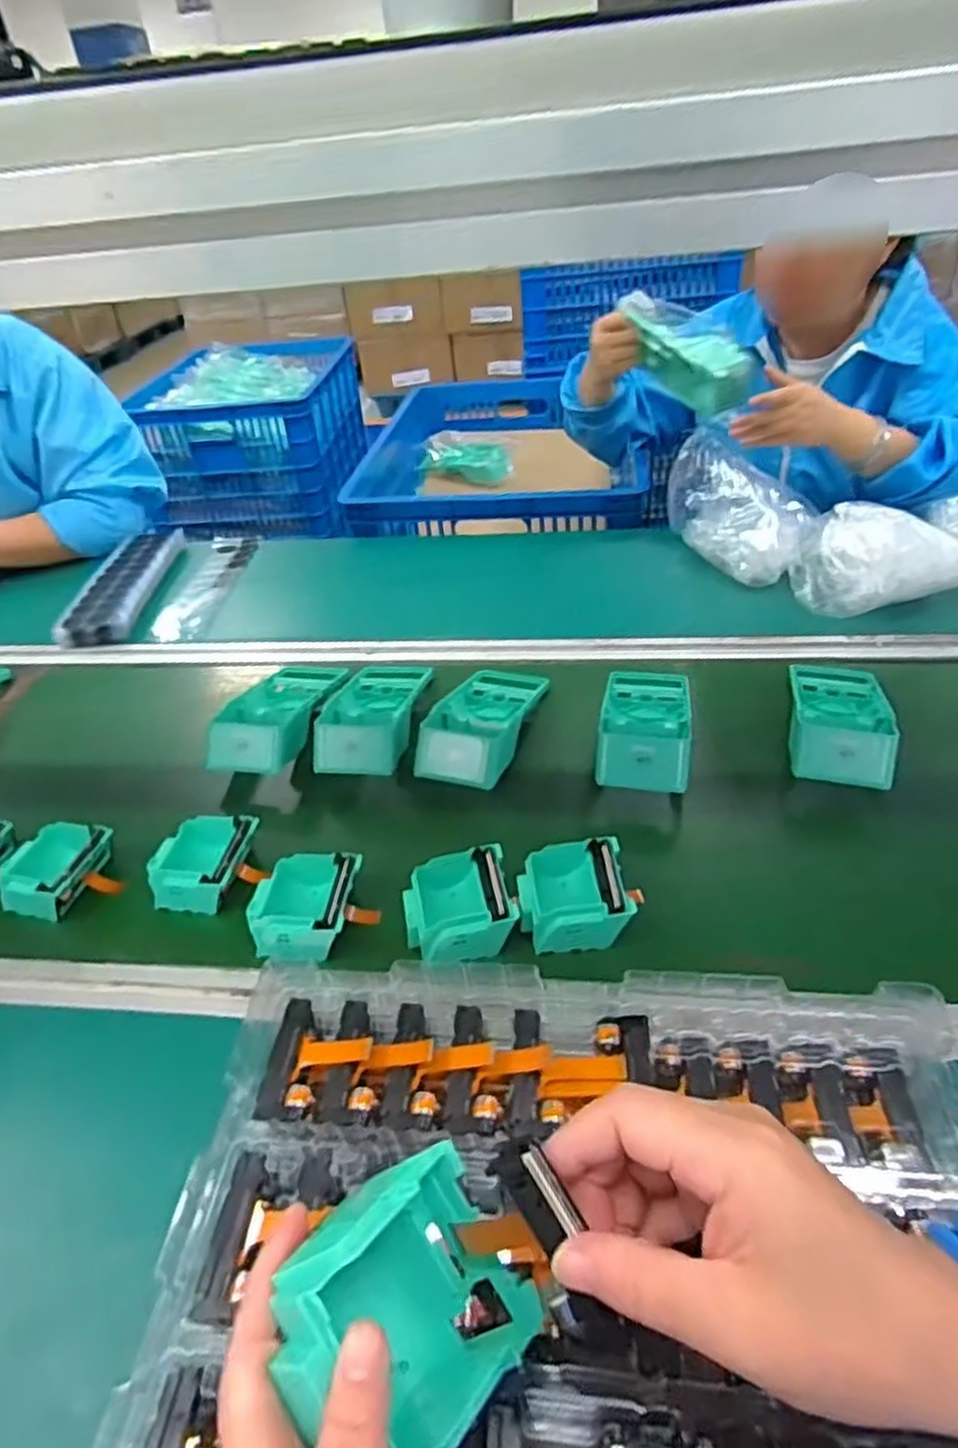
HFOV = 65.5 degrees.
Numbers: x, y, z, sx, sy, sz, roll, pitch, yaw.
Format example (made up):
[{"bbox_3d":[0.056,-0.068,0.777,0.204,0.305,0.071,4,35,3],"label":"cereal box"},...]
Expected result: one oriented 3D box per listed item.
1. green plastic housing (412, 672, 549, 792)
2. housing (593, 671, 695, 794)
[{"bbox_3d":[0.004,-0.008,0.735,0.095,0.058,0.199,8,42,16],"label":"green plastic housing"},{"bbox_3d":[0.160,-0.008,0.714,0.085,0.054,0.194,5,41,13],"label":"housing"}]

